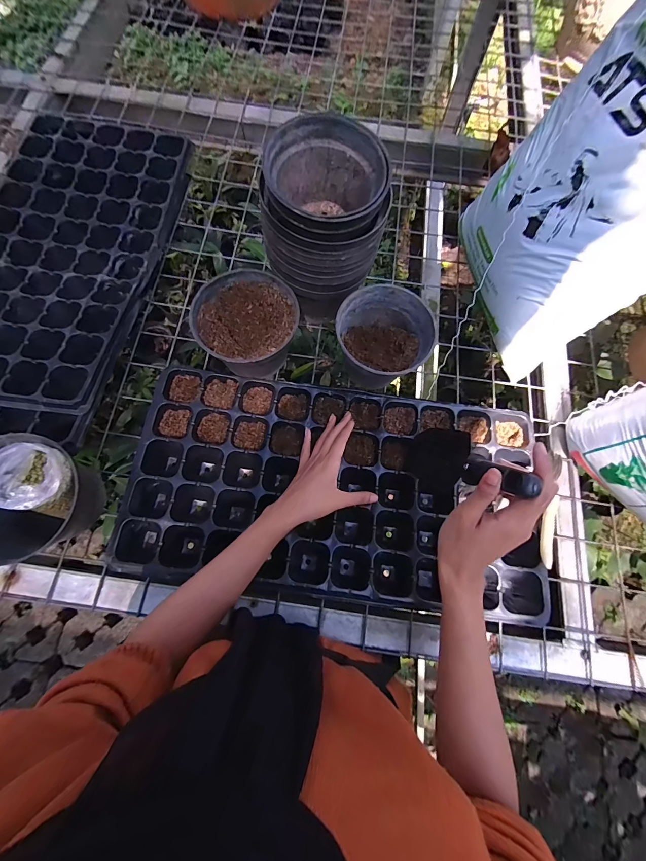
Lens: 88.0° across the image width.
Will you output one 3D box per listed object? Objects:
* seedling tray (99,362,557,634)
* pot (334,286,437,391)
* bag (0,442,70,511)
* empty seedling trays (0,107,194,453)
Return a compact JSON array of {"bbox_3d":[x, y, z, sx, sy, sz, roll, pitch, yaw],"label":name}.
[{"bbox_3d":[0.020,0.078,0.456,0.515,0.057,0.278,8,73,0],"label":"seedling tray"},{"bbox_3d":[0.075,-0.114,0.460,0.124,0.095,0.122,1,73,-2],"label":"pot"},{"bbox_3d":[-0.292,0.046,0.331,0.053,0.042,0.062,10,73,1],"label":"bag"},{"bbox_3d":[-0.403,-0.276,0.505,0.282,0.050,0.603,7,73,0],"label":"empty seedling trays"}]

